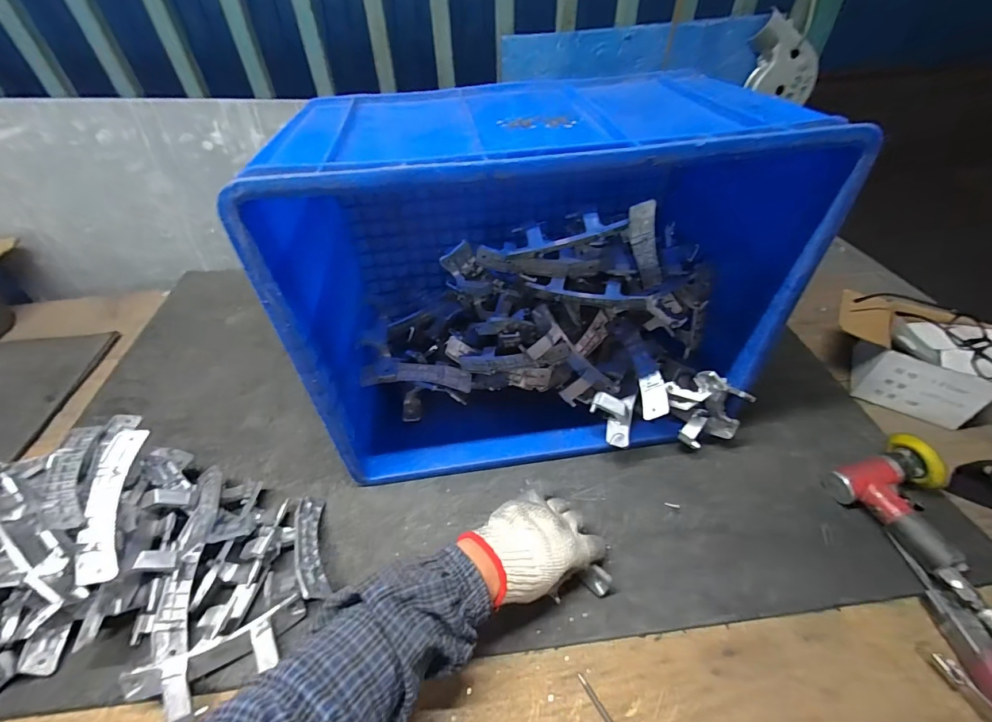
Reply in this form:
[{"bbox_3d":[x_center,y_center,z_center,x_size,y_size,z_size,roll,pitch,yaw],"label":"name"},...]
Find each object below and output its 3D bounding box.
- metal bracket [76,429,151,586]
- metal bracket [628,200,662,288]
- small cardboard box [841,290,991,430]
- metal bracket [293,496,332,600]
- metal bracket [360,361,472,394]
[{"bbox_3d":[-0.399,0.145,0.436,0.032,0.020,0.152,-9,62,-7],"label":"metal bracket"},{"bbox_3d":[0.186,-0.143,0.523,0.017,0.105,0.033,-32,29,-28],"label":"metal bracket"},{"bbox_3d":[0.629,-0.019,0.654,0.188,0.109,0.153,22,49,24],"label":"small cardboard box"},{"bbox_3d":[-0.214,0.207,0.487,0.026,0.027,0.153,-19,29,-16],"label":"metal bracket"},{"bbox_3d":[-0.111,0.020,0.596,0.150,0.030,0.038,5,42,-14],"label":"metal bracket"}]

